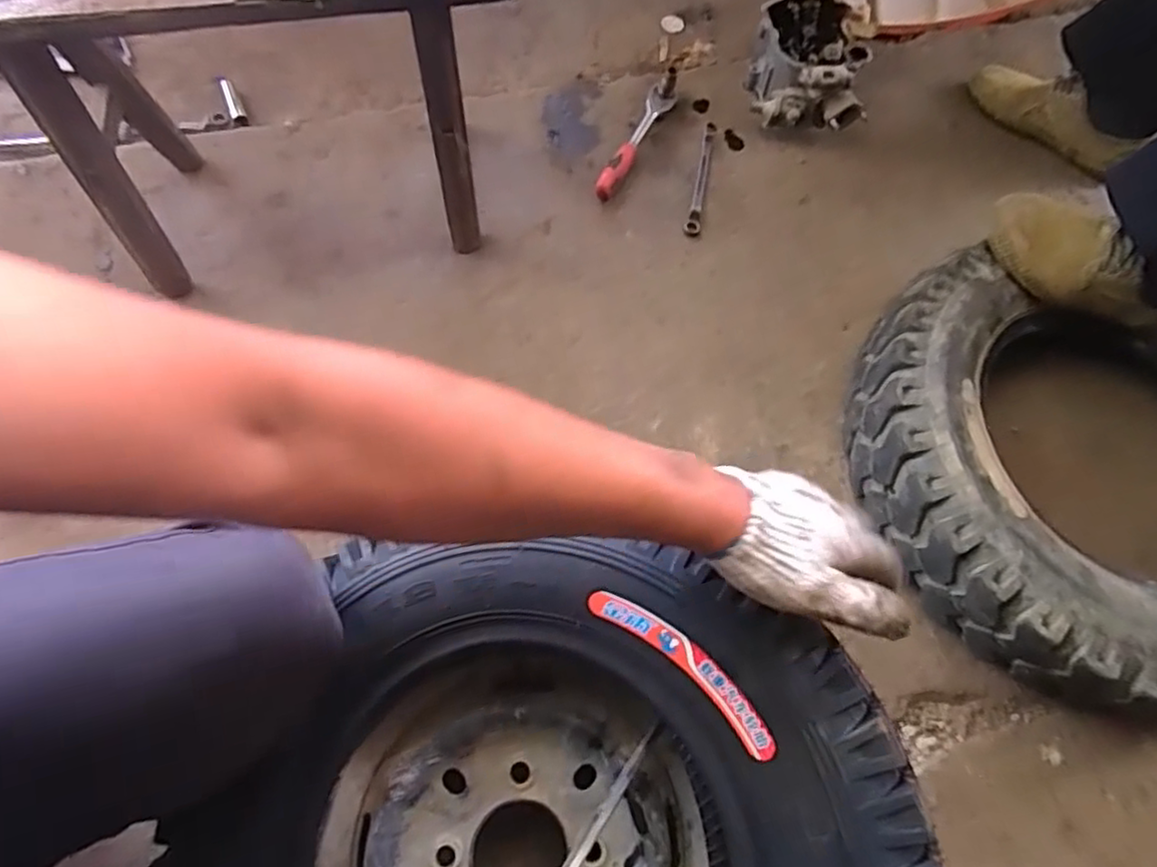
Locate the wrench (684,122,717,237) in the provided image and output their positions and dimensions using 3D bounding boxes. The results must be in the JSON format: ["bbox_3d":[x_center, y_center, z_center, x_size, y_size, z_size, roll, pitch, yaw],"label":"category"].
[{"bbox_3d":[0.168,-0.352,0.893,0.019,0.005,0.206,12,67,2],"label":"wrench"}]

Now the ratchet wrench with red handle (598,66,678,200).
[{"bbox_3d":[0.085,-0.414,0.907,0.039,0.024,0.244,22,67,6],"label":"ratchet wrench with red handle"}]

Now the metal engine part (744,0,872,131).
[{"bbox_3d":[0.328,-0.525,0.935,0.153,0.083,0.195,9,69,1],"label":"metal engine part"}]

